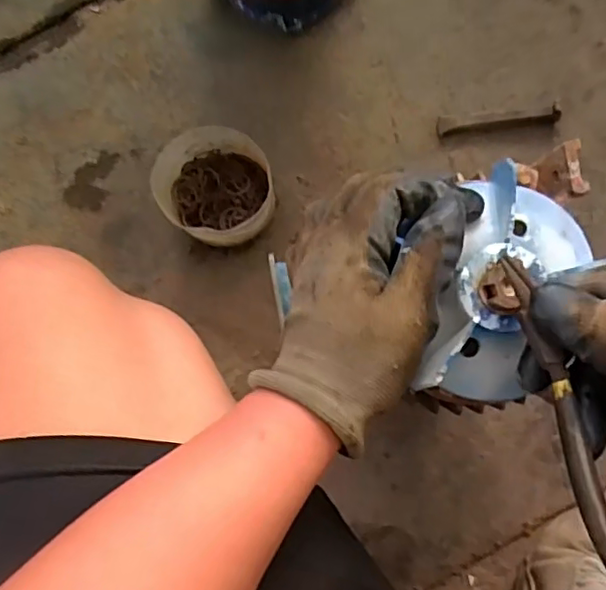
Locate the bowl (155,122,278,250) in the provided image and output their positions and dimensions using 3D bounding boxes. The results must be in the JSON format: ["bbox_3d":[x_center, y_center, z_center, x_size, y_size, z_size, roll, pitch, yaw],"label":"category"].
[{"bbox_3d":[-0.095,-0.118,0.682,0.114,0.102,0.123,0,86,2],"label":"bowl"}]

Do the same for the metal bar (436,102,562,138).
[{"bbox_3d":[0.230,-0.208,0.719,0.141,0.020,0.024,-8,86,1],"label":"metal bar"}]

